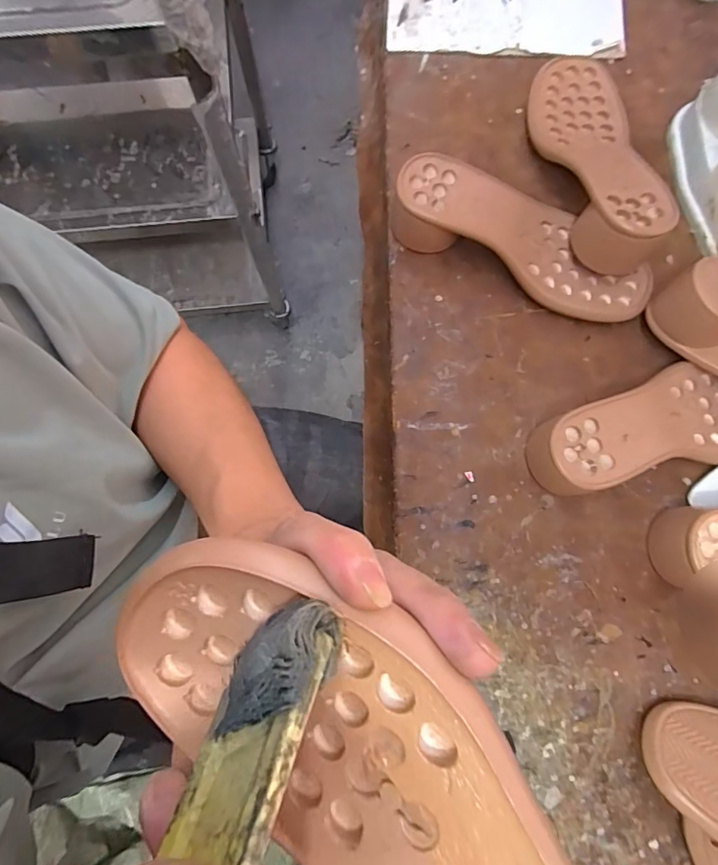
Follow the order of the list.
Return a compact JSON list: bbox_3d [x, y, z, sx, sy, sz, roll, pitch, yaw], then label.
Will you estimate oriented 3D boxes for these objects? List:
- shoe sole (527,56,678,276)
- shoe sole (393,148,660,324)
[{"bbox_3d":[0.213,-0.248,0.410,0.091,0.062,0.233,-8,79,-1],"label":"shoe sole"},{"bbox_3d":[0.143,-0.171,0.407,0.226,0.046,0.080,26,80,5],"label":"shoe sole"}]

